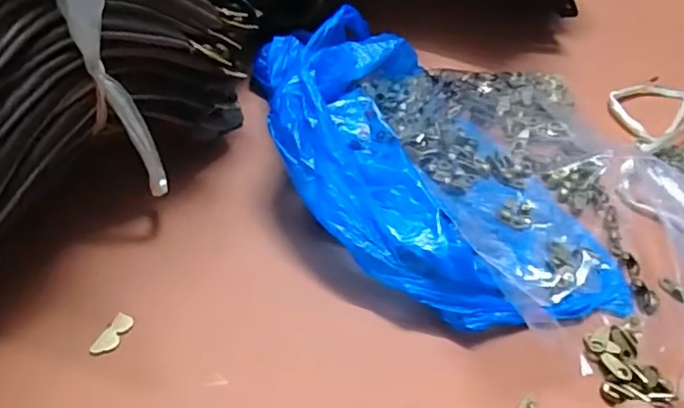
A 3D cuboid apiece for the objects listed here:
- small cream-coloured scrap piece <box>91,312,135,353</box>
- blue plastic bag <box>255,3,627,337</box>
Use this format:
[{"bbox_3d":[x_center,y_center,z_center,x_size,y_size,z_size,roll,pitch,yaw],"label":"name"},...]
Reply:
[{"bbox_3d":[-0.116,0.066,0.293,0.010,0.004,0.023,33,67,20],"label":"small cream-coloured scrap piece"},{"bbox_3d":[0.063,-0.021,0.342,0.165,0.072,0.234,-34,61,-29],"label":"blue plastic bag"}]

